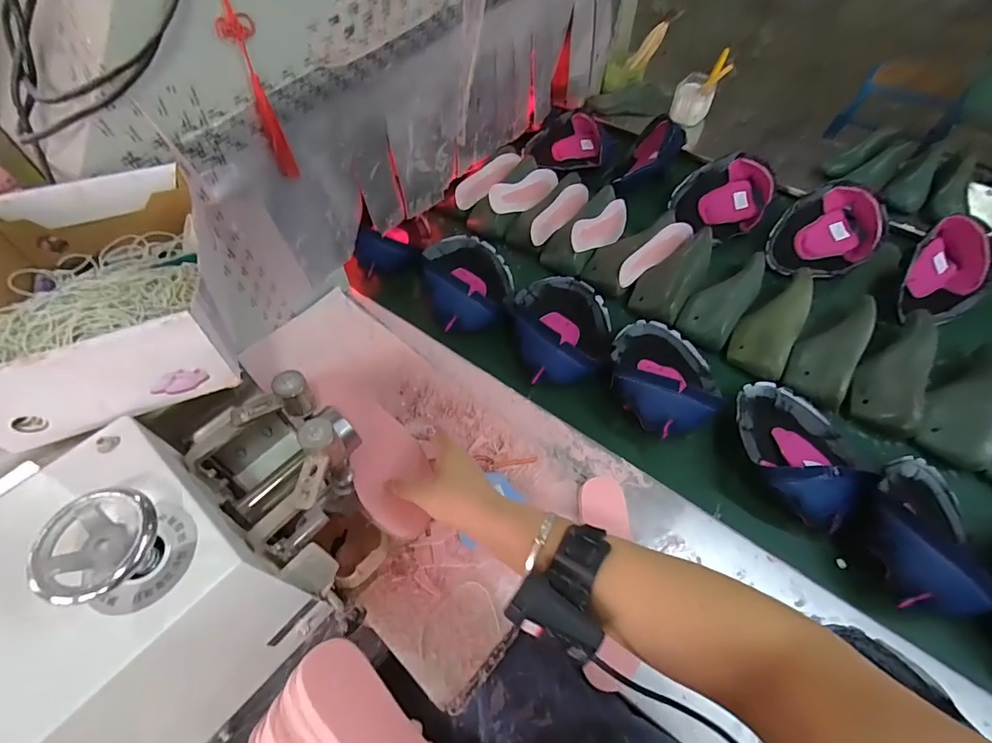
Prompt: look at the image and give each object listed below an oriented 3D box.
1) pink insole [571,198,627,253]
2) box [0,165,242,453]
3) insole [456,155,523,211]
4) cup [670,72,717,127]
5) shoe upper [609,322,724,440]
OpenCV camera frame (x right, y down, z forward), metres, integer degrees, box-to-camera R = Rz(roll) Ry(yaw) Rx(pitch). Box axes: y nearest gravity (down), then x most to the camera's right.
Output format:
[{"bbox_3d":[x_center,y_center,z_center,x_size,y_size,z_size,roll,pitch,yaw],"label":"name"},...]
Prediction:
[{"bbox_3d":[0.206,-0.276,0.903,0.012,0.070,0.211,2,29,40],"label":"pink insole"},{"bbox_3d":[-0.350,-0.076,0.411,0.183,0.084,0.245,-21,60,-16],"label":"box"},{"bbox_3d":[-0.020,-0.410,0.992,0.050,0.010,0.174,45,80,3],"label":"insole"},{"bbox_3d":[0.491,-0.680,1.167,0.091,0.089,0.090,1,56,-2],"label":"cup"},{"bbox_3d":[0.262,-0.003,0.715,0.166,0.086,0.208,22,58,12],"label":"shoe upper"}]

